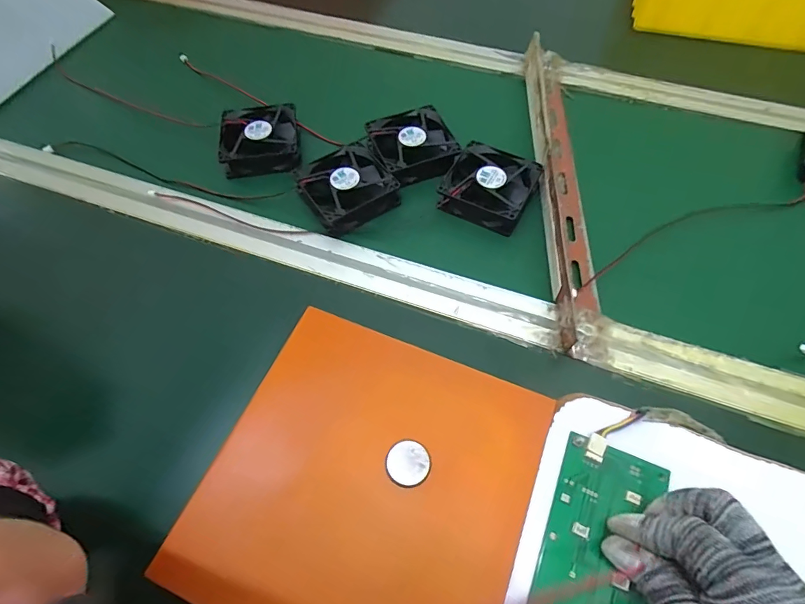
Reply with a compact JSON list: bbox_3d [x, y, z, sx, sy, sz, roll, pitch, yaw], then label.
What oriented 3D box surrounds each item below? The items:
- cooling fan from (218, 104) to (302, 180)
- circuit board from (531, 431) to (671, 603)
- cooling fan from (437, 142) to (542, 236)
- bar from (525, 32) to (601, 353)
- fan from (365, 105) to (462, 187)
[{"bbox_3d":[-0.151,-0.173,0.466,0.079,0.029,0.079,-9,59,-2],"label":"cooling fan"},{"bbox_3d":[0.117,0.154,0.263,0.065,0.006,0.134,17,64,11],"label":"circuit board"},{"bbox_3d":[0.085,-0.115,0.423,0.080,0.021,0.079,24,64,17],"label":"cooling fan"},{"bbox_3d":[0.155,-0.131,0.429,0.048,0.030,0.381,2,59,5],"label":"bar"},{"bbox_3d":[0.010,-0.163,0.455,0.081,0.026,0.078,-22,60,-9],"label":"fan"}]

